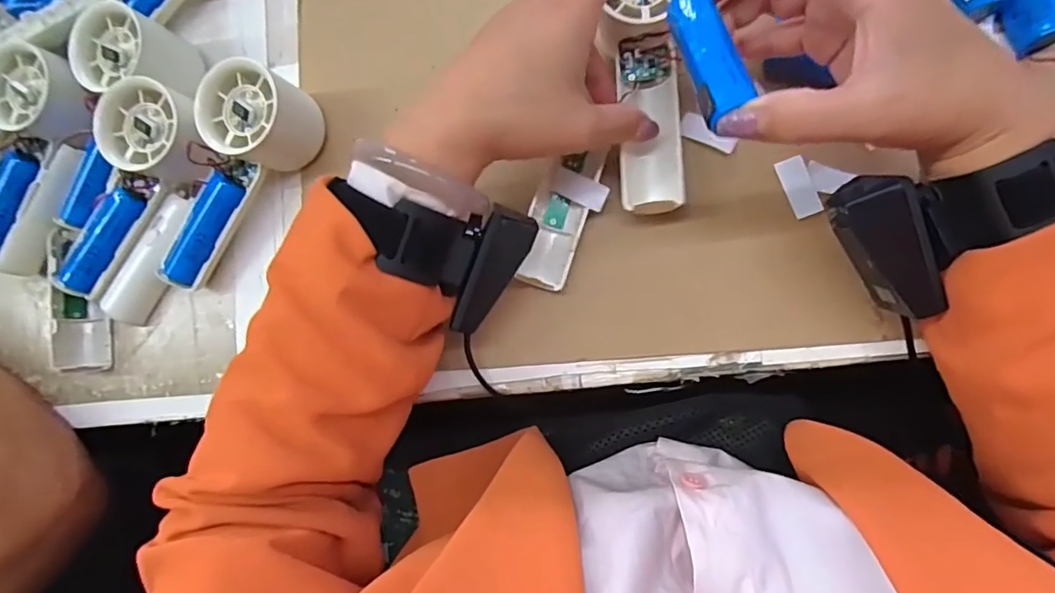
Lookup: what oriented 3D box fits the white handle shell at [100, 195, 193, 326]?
[{"bbox_3d":[-0.255,-0.024,0.365,0.023,0.016,0.092,31,89,11],"label":"white handle shell"}]

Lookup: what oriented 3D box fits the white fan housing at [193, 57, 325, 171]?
[{"bbox_3d":[-0.170,-0.113,0.343,0.058,0.044,0.055,-1,83,8],"label":"white fan housing"}]

